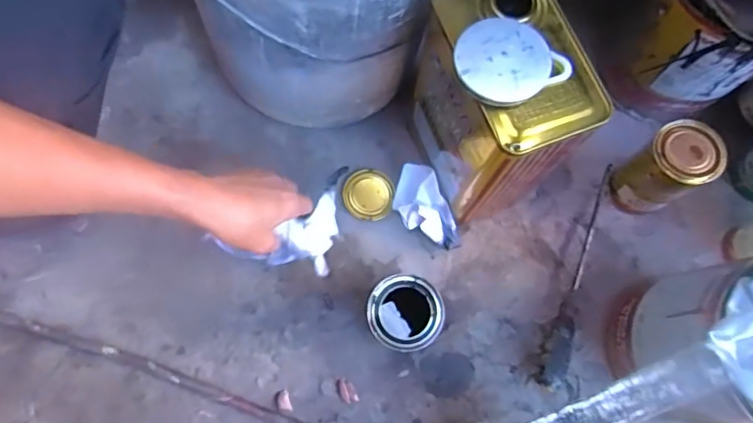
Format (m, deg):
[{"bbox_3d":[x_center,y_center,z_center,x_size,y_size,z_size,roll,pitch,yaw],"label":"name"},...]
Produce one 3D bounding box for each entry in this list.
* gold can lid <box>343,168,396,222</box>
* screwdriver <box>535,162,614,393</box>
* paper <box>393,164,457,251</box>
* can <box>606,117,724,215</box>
[{"bbox_3d":[-0.010,-0.021,0.656,0.064,0.011,0.065,0,77,0],"label":"gold can lid"},{"bbox_3d":[0.251,0.075,0.637,0.033,0.033,0.297,23,66,6],"label":"screwdriver"},{"bbox_3d":[0.056,-0.006,0.631,0.061,0.049,0.113,-21,78,-4],"label":"paper"},{"bbox_3d":[0.334,-0.048,0.612,0.074,0.131,0.071,0,77,0],"label":"can"}]

